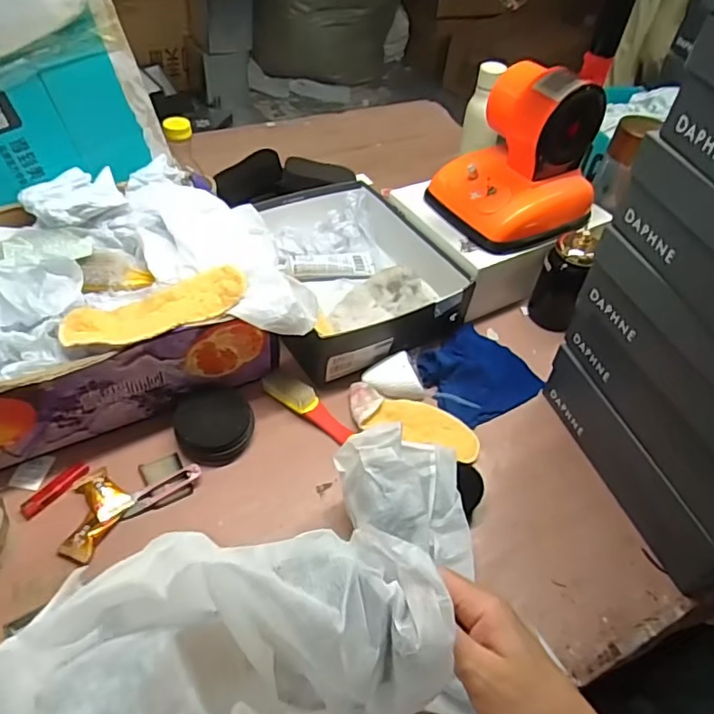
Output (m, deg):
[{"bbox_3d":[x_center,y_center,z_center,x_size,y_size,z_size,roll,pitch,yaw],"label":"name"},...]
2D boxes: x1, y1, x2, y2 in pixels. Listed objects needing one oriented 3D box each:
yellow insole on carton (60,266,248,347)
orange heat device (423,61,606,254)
[{"bbox_3d":[-0.220,-0.052,0.639,0.199,0.031,0.065,-19,53,-22],"label":"yellow insole on carton"},{"bbox_3d":[0.240,-0.294,0.821,0.190,0.198,0.178,-22,54,-24],"label":"orange heat device"}]

